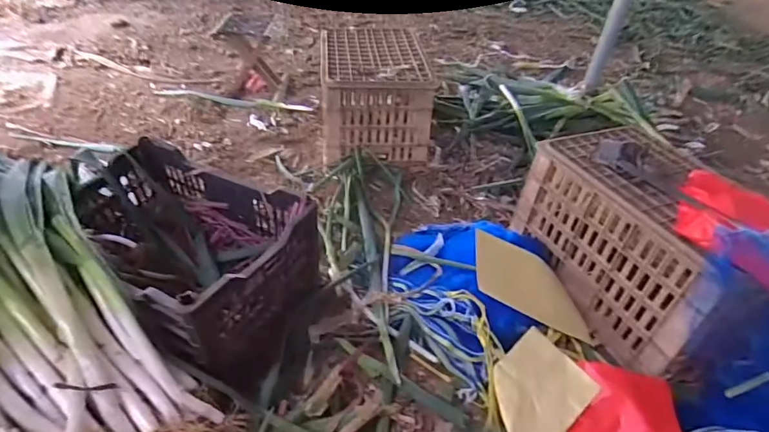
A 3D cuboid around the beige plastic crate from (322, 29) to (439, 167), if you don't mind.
[{"bbox_3d":[-0.048,-0.418,1.527,0.334,0.256,0.452,-2,40,-11],"label":"beige plastic crate"}]

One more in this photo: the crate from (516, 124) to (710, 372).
[{"bbox_3d":[0.557,0.045,1.017,0.289,0.296,0.472,-10,42,-19],"label":"crate"}]

